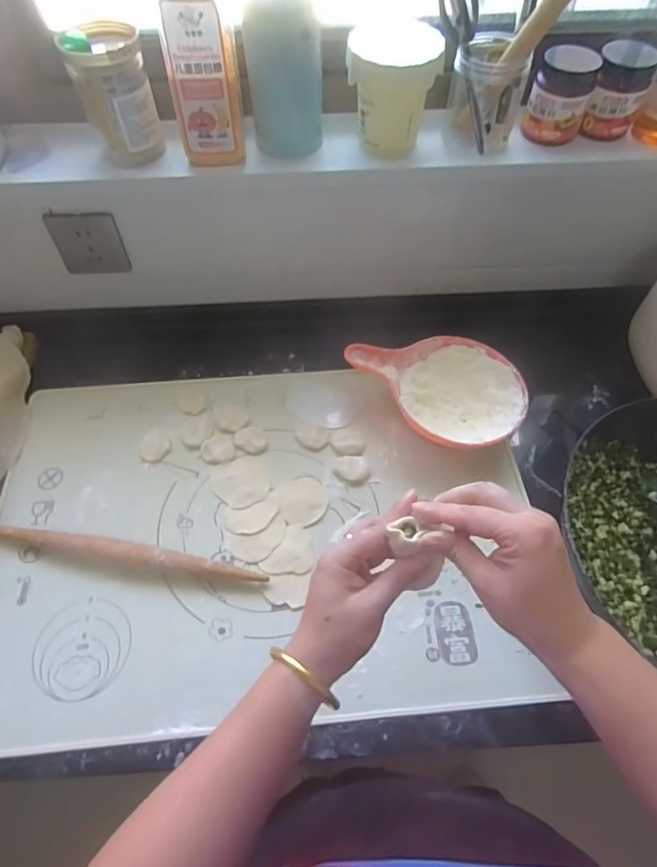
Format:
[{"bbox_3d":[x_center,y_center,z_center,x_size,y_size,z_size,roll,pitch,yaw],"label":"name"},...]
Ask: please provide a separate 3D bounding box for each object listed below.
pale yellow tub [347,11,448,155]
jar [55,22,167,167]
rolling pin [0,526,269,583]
[{"bbox_3d":[0.077,-0.411,0.596,0.104,0.104,0.100,-1,64,2],"label":"pale yellow tub"},{"bbox_3d":[-0.241,-0.387,0.578,0.078,0.122,0.071,0,57,0],"label":"jar"},{"bbox_3d":[-0.241,0.138,0.575,0.337,0.030,0.026,8,57,6],"label":"rolling pin"}]

